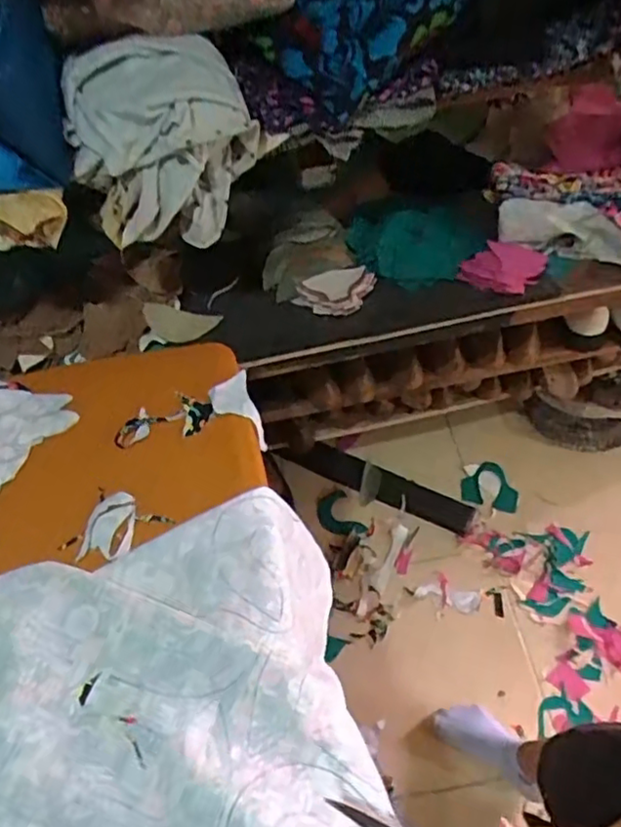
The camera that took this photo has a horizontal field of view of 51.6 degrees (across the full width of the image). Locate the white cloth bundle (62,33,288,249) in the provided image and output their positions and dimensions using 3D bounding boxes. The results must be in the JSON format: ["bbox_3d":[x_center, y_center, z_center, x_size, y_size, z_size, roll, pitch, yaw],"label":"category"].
[{"bbox_3d":[-0.150,-0.300,0.704,0.208,0.157,0.136,-9,53,0],"label":"white cloth bundle"}]

